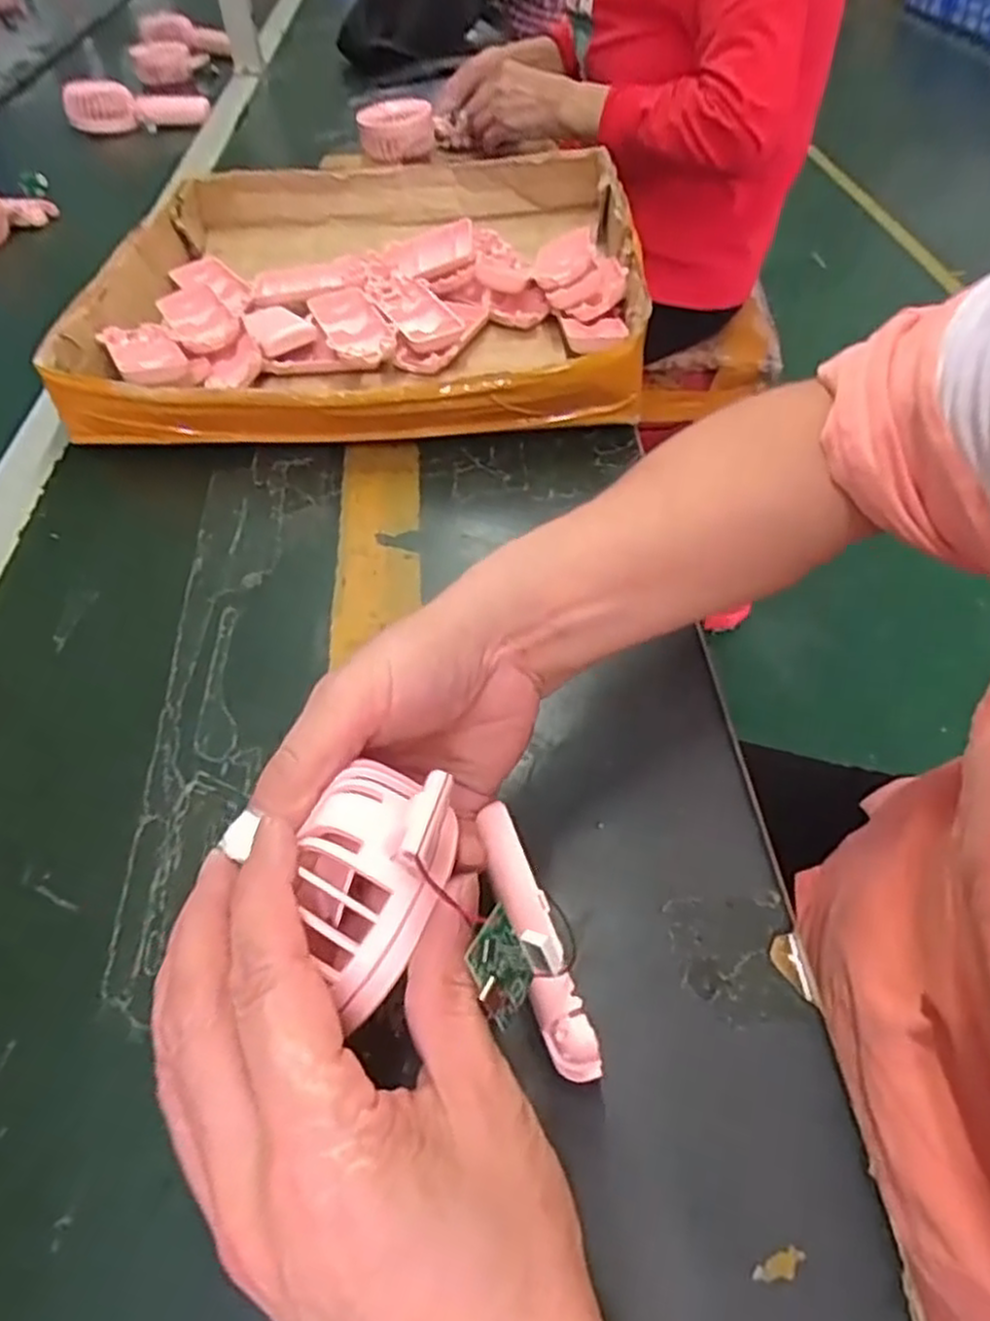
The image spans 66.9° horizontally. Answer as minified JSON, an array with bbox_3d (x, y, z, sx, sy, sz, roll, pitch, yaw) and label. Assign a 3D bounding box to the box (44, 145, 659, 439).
[{"bbox_3d":[-0.100,-0.310,0.616,0.409,0.062,0.396,-2,50,3],"label":"box"}]

